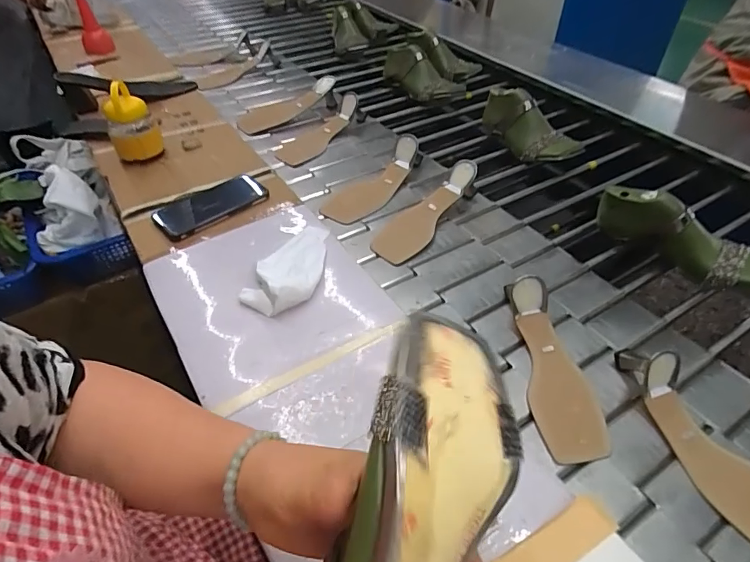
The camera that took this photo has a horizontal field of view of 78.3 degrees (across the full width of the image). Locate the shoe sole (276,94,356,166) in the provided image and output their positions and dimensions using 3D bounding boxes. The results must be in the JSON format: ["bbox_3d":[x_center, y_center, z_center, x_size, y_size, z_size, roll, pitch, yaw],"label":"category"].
[{"bbox_3d":[-0.114,-0.310,0.957,0.088,0.035,0.241,33,71,27],"label":"shoe sole"}]

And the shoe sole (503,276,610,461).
[{"bbox_3d":[0.210,0.093,0.536,0.073,0.052,0.219,-4,46,-4],"label":"shoe sole"}]

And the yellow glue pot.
[{"bbox_3d":[-0.421,-0.278,0.795,0.084,0.120,0.079,-24,51,-21],"label":"yellow glue pot"}]

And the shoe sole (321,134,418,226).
[{"bbox_3d":[0.001,-0.177,0.826,0.102,0.043,0.234,35,69,29],"label":"shoe sole"}]

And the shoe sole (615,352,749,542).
[{"bbox_3d":[0.348,0.159,0.471,0.081,0.051,0.242,-15,48,-14],"label":"shoe sole"}]

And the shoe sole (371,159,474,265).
[{"bbox_3d":[0.086,-0.110,0.756,0.078,0.041,0.236,34,69,28],"label":"shoe sole"}]

